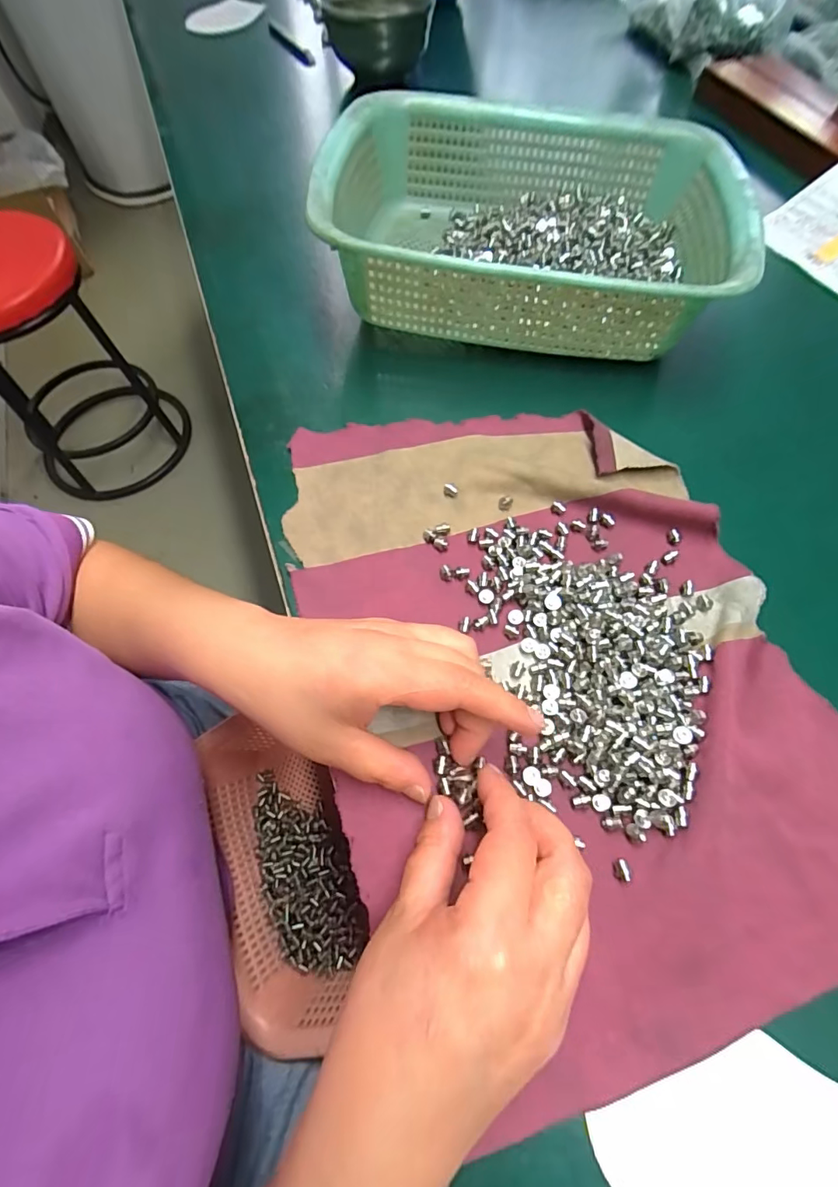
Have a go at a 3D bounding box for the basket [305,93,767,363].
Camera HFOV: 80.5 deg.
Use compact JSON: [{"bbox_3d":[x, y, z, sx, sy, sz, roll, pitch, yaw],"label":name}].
[{"bbox_3d":[0.079,-0.266,0.375,0.281,0.087,0.218,4,65,5],"label":"basket"}]

